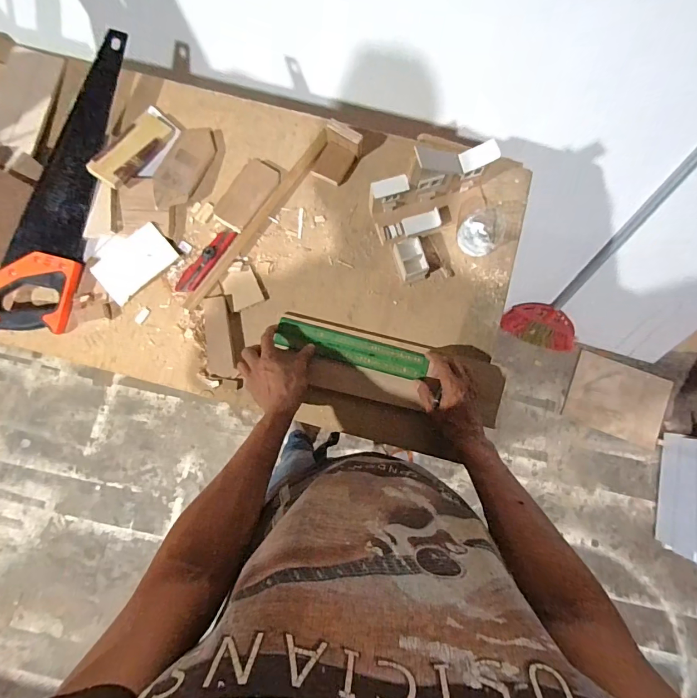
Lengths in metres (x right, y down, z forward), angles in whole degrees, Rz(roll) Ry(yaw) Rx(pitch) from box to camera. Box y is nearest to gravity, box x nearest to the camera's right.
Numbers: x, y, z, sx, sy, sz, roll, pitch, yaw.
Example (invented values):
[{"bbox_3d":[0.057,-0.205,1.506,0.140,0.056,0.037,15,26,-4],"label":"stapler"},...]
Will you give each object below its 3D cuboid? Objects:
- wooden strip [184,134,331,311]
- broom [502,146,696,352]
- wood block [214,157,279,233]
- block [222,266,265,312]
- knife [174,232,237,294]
[{"bbox_3d":[-0.152,-0.222,0.663,0.026,0.018,0.376,36,85,5],"label":"wooden strip"},{"bbox_3d":[0.800,-0.394,0.984,0.259,1.144,0.063,25,48,4],"label":"broom"},{"bbox_3d":[-0.172,-0.263,0.667,0.063,0.021,0.127,30,84,4],"label":"wood block"},{"bbox_3d":[-0.178,-0.101,0.654,0.058,0.011,0.064,-27,83,-3],"label":"block"},{"bbox_3d":[-0.237,-0.148,0.654,0.036,0.015,0.132,35,84,5],"label":"knife"}]

